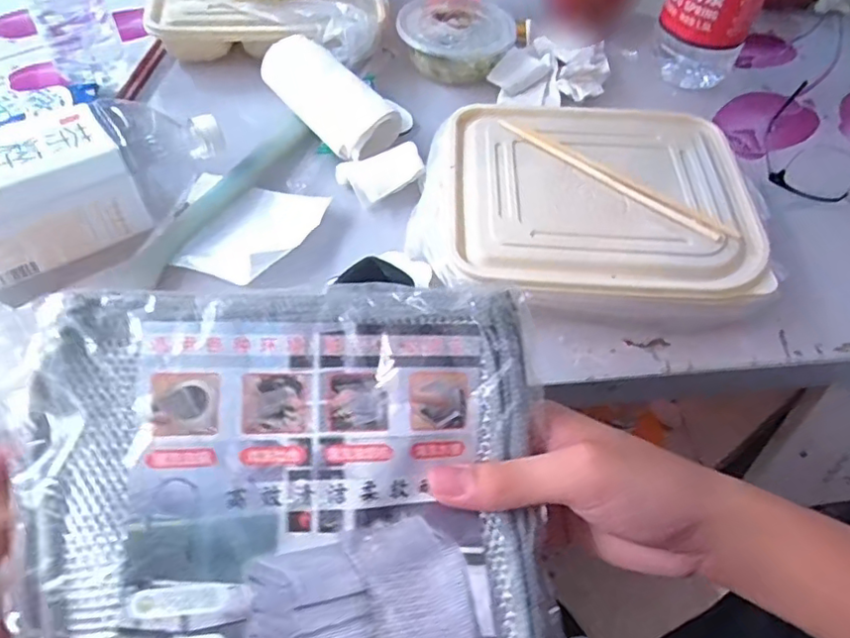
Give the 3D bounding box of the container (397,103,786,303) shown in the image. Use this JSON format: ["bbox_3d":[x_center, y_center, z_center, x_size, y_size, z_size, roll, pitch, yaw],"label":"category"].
[{"bbox_3d":[0.118,-0.087,0.459,0.250,0.052,0.201,3,53,-2],"label":"container"}]

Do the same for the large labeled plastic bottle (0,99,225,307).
[{"bbox_3d":[-0.239,-0.088,0.408,0.207,0.062,0.089,-23,58,-20],"label":"large labeled plastic bottle"}]

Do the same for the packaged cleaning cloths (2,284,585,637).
[{"bbox_3d":[-0.046,0.086,0.229,0.204,0.022,0.197,-1,75,-12],"label":"packaged cleaning cloths"}]

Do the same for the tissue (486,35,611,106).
[{"bbox_3d":[0.124,-0.240,0.582,0.087,0.025,0.115,36,58,21],"label":"tissue"}]

